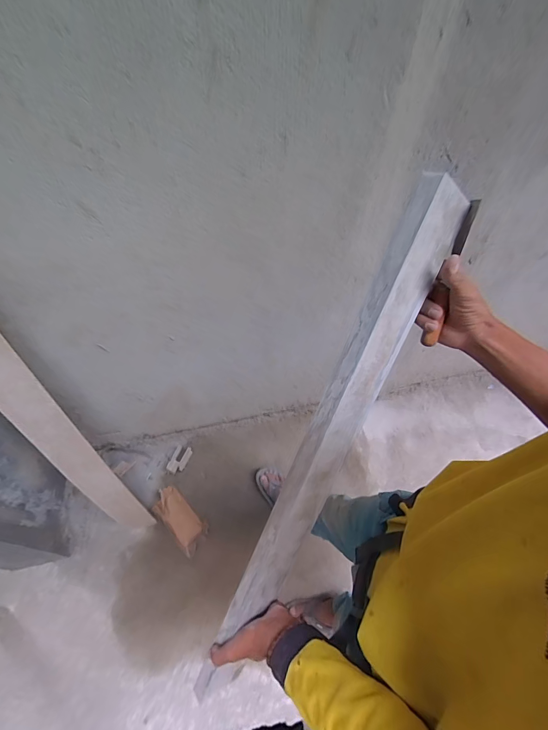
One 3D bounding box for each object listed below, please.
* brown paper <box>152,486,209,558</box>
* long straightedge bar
[{"bbox_3d":[-0.350,0.574,1.253,0.252,0.054,0.117,39,64,22],"label":"brown paper"},{"bbox_3d":[0.045,0.155,0.434,0.054,0.071,0.734,26,104,15],"label":"long straightedge bar"}]

